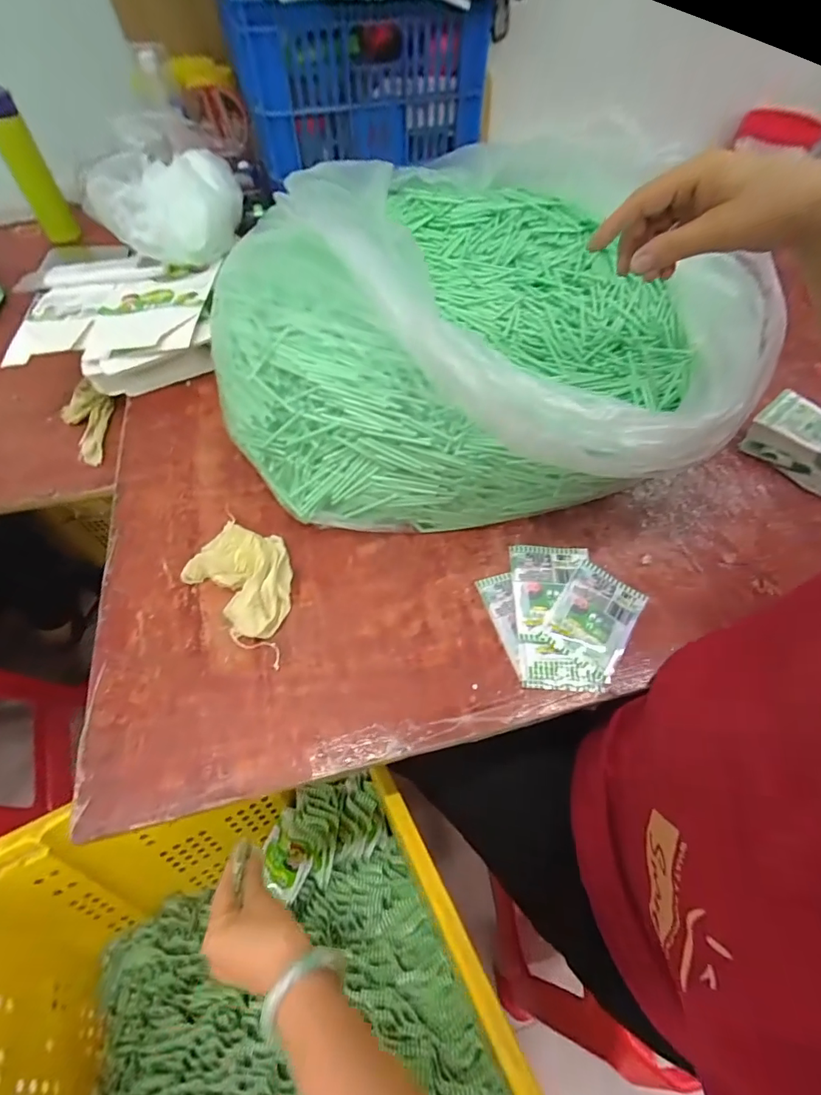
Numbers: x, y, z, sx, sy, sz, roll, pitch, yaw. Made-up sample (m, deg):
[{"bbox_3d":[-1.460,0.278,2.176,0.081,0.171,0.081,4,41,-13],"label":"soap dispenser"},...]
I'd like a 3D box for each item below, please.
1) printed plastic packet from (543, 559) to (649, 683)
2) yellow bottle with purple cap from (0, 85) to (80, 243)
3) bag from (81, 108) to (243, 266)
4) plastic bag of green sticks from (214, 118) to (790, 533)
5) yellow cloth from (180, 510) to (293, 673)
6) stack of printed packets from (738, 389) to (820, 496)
[{"bbox_3d":[0.168,0.061,0.411,0.068,0.005,0.094,31,62,17],"label":"printed plastic packet"},{"bbox_3d":[-0.673,-0.667,0.802,0.062,0.215,0.051,-32,64,-20],"label":"yellow bottle with purple cap"},{"bbox_3d":[-0.322,-0.469,0.620,0.137,0.112,0.194,6,57,2],"label":"bag"},{"bbox_3d":[0.073,-0.258,0.496,0.507,0.172,0.459,2,57,-1],"label":"plastic bag of green sticks"},{"bbox_3d":[-0.150,0.026,0.415,0.135,0.026,0.087,38,64,20],"label":"yellow cloth"},{"bbox_3d":[0.458,-0.111,0.507,0.143,0.044,0.083,39,64,21],"label":"stack of printed packets"}]

